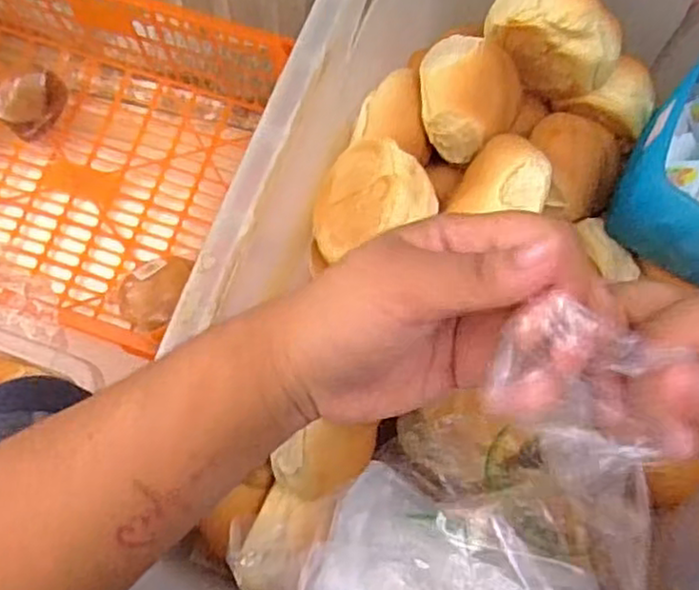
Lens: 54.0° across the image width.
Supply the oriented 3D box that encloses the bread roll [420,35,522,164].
[{"bbox_3d":[0.075,-0.125,0.422,0.062,0.046,0.071,-4,73,-2],"label":"bread roll"}]

